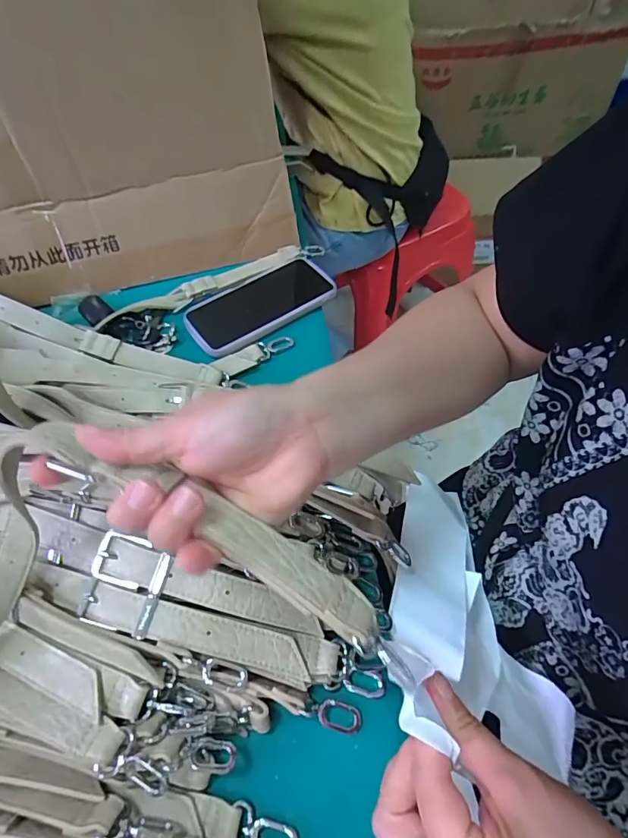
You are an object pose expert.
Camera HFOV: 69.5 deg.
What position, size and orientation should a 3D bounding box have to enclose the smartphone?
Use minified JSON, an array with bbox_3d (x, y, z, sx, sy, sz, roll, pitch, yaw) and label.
[{"bbox_3d":[-0.059,-0.135,0.522,0.176,0.011,0.087,-30,60,-15],"label":"smartphone"}]

